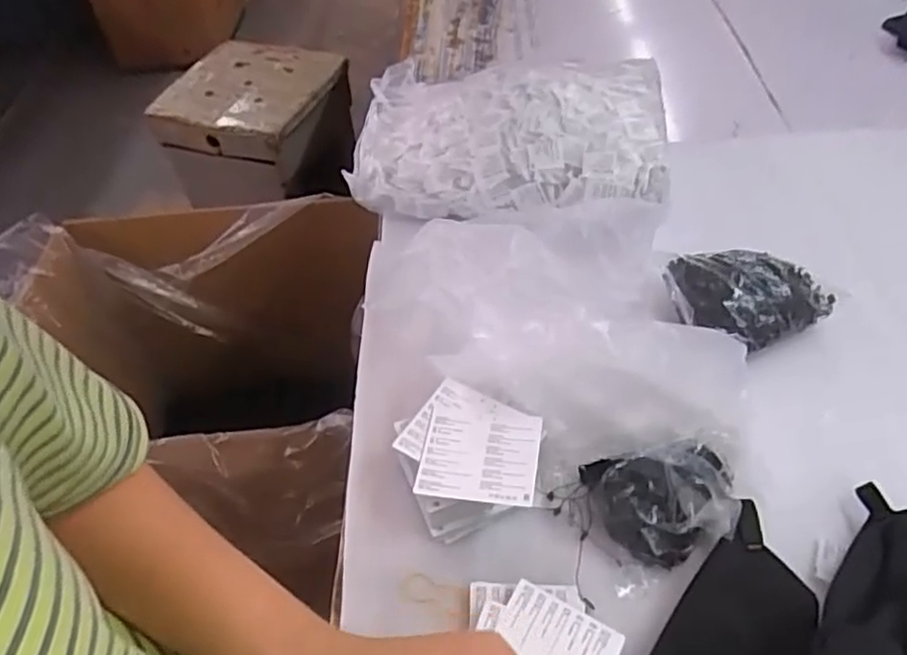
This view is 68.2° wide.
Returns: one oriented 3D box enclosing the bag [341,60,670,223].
[{"bbox_3d":[0.068,-0.268,0.915,0.415,0.095,0.323,5,48,9],"label":"bag"}]

